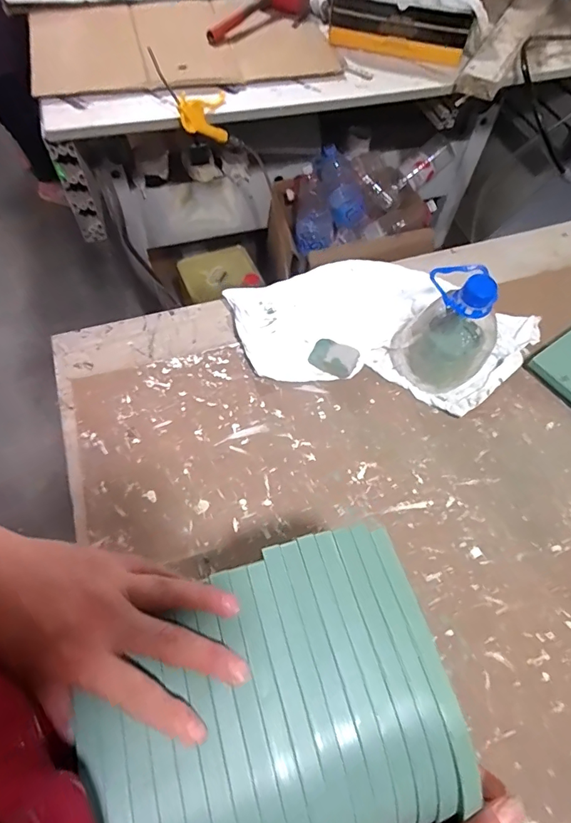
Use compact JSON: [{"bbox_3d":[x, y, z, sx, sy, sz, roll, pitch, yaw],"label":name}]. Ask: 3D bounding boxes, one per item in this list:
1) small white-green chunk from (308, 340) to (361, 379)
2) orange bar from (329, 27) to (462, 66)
[{"bbox_3d":[0.057,-0.065,0.533,0.057,0.023,0.033,27,62,12],"label":"small white-green chunk"},{"bbox_3d":[0.240,-0.801,0.990,0.286,0.032,0.016,13,60,5],"label":"orange bar"}]

